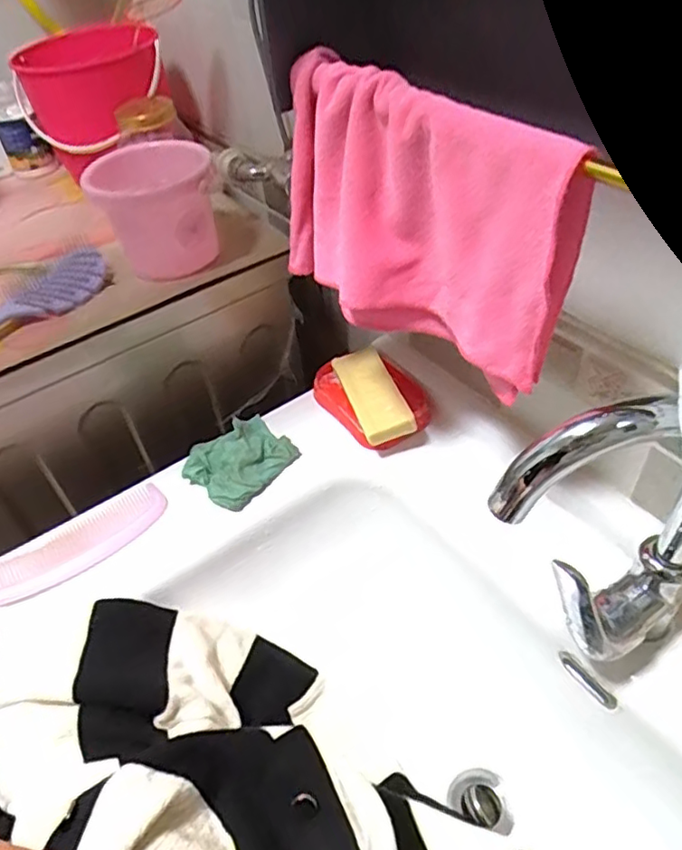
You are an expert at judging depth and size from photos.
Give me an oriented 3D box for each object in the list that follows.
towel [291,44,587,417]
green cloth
[{"bbox_3d":[0.043,-0.142,0.448,0.065,0.171,0.260,-35,51,-25],"label":"towel"},{"bbox_3d":[-0.107,0.031,0.641,0.091,0.025,0.101,30,55,31],"label":"green cloth"}]

